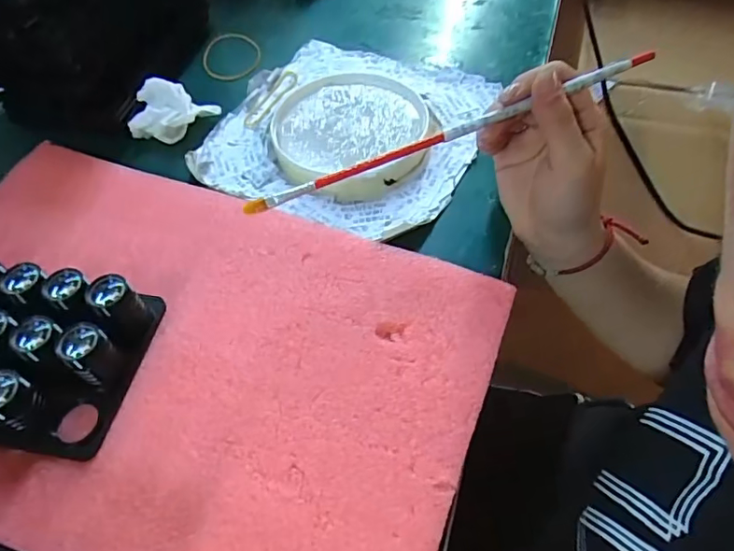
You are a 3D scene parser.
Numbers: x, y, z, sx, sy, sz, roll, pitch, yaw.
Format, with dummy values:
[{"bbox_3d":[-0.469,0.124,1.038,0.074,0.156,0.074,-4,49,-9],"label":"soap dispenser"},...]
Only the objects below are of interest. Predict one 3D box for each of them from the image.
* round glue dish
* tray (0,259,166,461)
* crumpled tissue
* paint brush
[{"bbox_3d":[-0.014,-0.117,0.415,0.119,0.013,0.138,0,54,5],"label":"round glue dish"},{"bbox_3d":[-0.222,0.034,0.297,0.183,0.040,0.102,6,55,9],"label":"tray"},{"bbox_3d":[-0.155,-0.135,0.424,0.060,0.032,0.050,7,55,10],"label":"crumpled tissue"},{"bbox_3d":[0.048,-0.080,0.290,0.241,0.008,0.005,-22,55,-5],"label":"paint brush"}]

